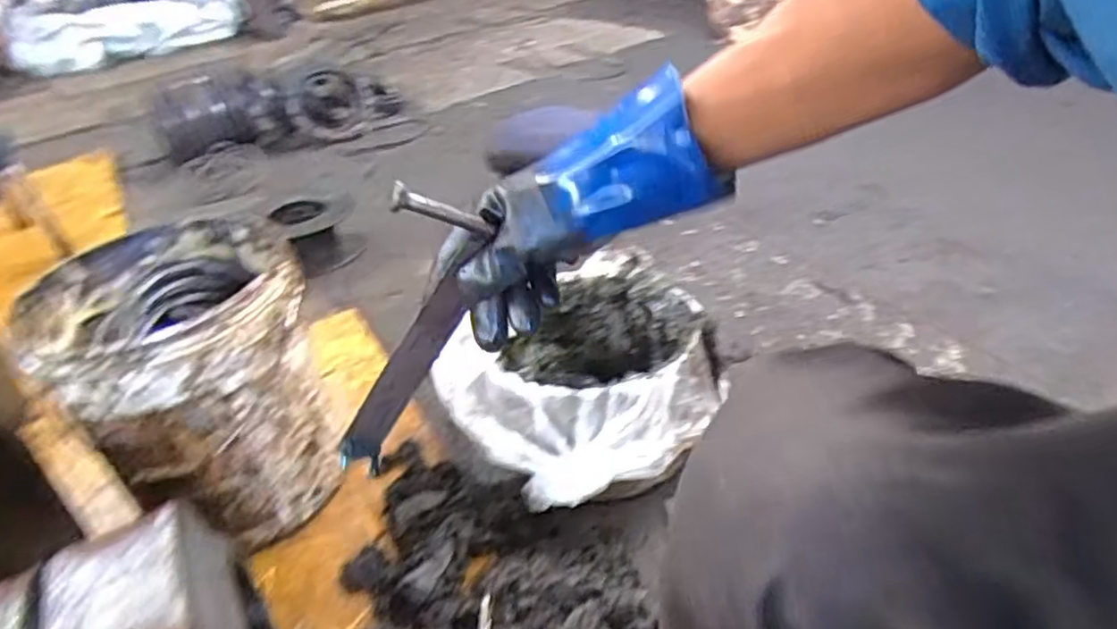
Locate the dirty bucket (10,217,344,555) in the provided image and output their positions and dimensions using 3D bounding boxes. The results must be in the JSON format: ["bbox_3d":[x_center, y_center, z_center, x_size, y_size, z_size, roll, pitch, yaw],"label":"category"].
[{"bbox_3d":[-0.466,0.090,0.929,0.293,0.321,0.312,-30,40,-28],"label":"dirty bucket"}]

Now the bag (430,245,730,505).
[{"bbox_3d":[0.030,0.091,0.960,0.352,0.171,0.316,-17,35,-12],"label":"bag"}]

